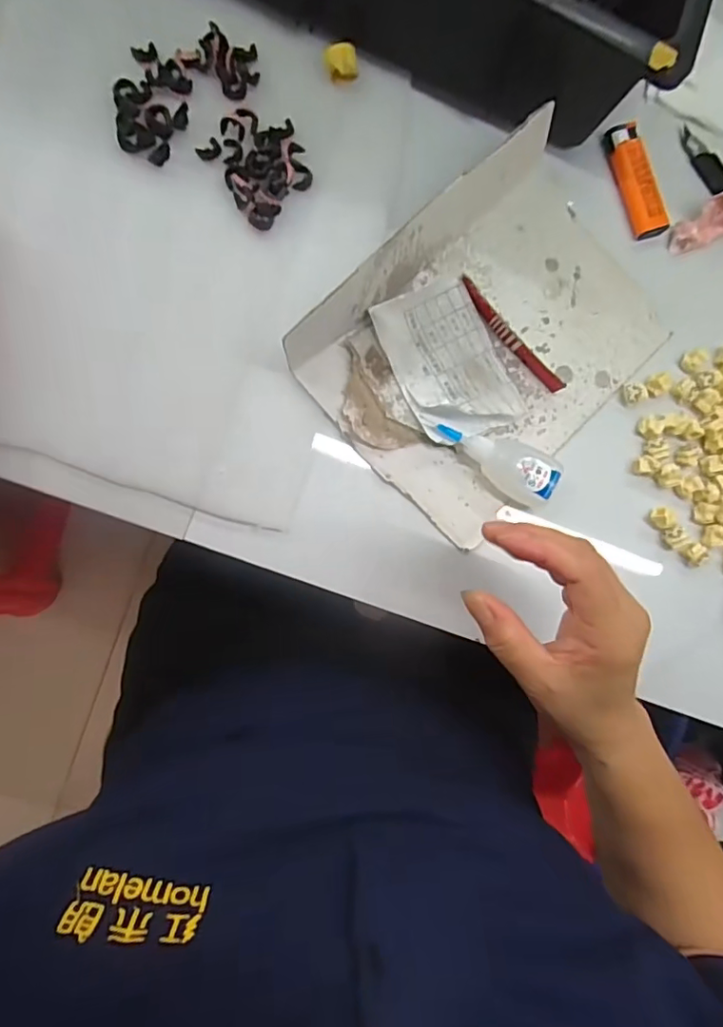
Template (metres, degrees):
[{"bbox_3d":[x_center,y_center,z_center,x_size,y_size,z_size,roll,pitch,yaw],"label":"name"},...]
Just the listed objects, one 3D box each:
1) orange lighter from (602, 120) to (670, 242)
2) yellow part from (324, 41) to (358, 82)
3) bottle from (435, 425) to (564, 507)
[{"bbox_3d":[0.199,-0.240,0.390,0.025,0.009,0.080,-21,91,-9],"label":"orange lighter"},{"bbox_3d":[-0.012,-0.296,0.354,0.022,0.013,0.017,-12,90,-9],"label":"yellow part"},{"bbox_3d":[0.090,-0.035,0.357,0.084,0.019,0.038,24,85,-7],"label":"bottle"}]

